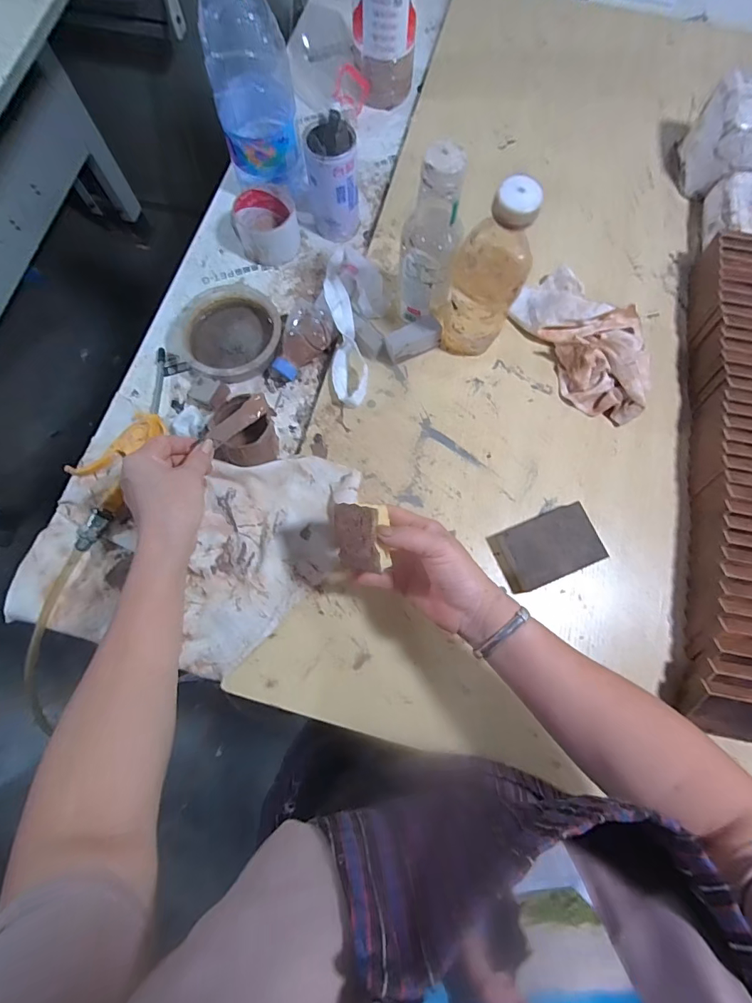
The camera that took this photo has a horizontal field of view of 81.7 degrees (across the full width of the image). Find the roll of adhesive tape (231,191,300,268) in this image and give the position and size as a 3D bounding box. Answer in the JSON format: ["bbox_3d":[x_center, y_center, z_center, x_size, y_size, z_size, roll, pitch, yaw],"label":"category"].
[{"bbox_3d":[-0.148,-0.376,0.598,0.082,0.051,0.077,0,75,-1],"label":"roll of adhesive tape"}]

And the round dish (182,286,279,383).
[{"bbox_3d":[-0.183,-0.214,0.551,0.122,0.037,0.127,0,75,-1],"label":"round dish"}]

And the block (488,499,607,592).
[{"bbox_3d":[0.189,0.051,0.481,0.106,0.034,0.069,-21,76,-6],"label":"block"}]

